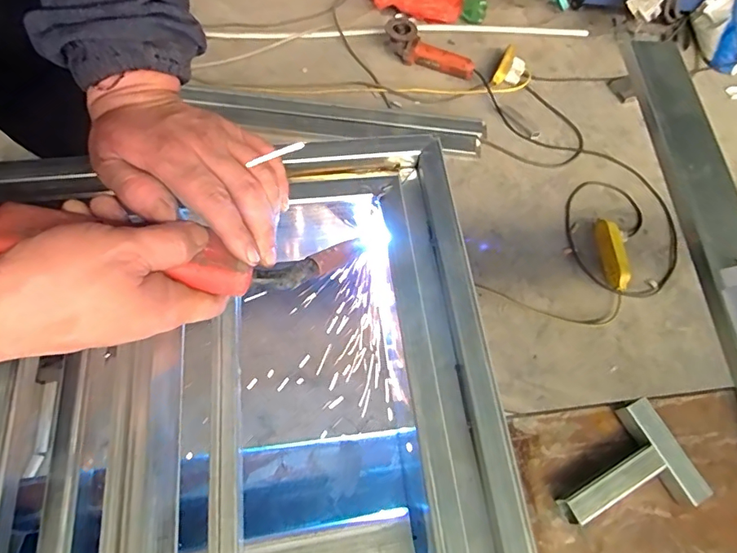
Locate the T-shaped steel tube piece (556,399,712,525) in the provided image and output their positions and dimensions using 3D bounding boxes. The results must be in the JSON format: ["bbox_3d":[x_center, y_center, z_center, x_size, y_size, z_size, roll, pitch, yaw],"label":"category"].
[{"bbox_3d":[0.199,0.155,0.377,0.107,0.021,0.081,-19,67,-11],"label":"T-shaped steel tube piece"}]

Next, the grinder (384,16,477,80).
[{"bbox_3d":[0.178,-0.698,1.470,0.298,0.084,0.104,33,68,13],"label":"grinder"}]

